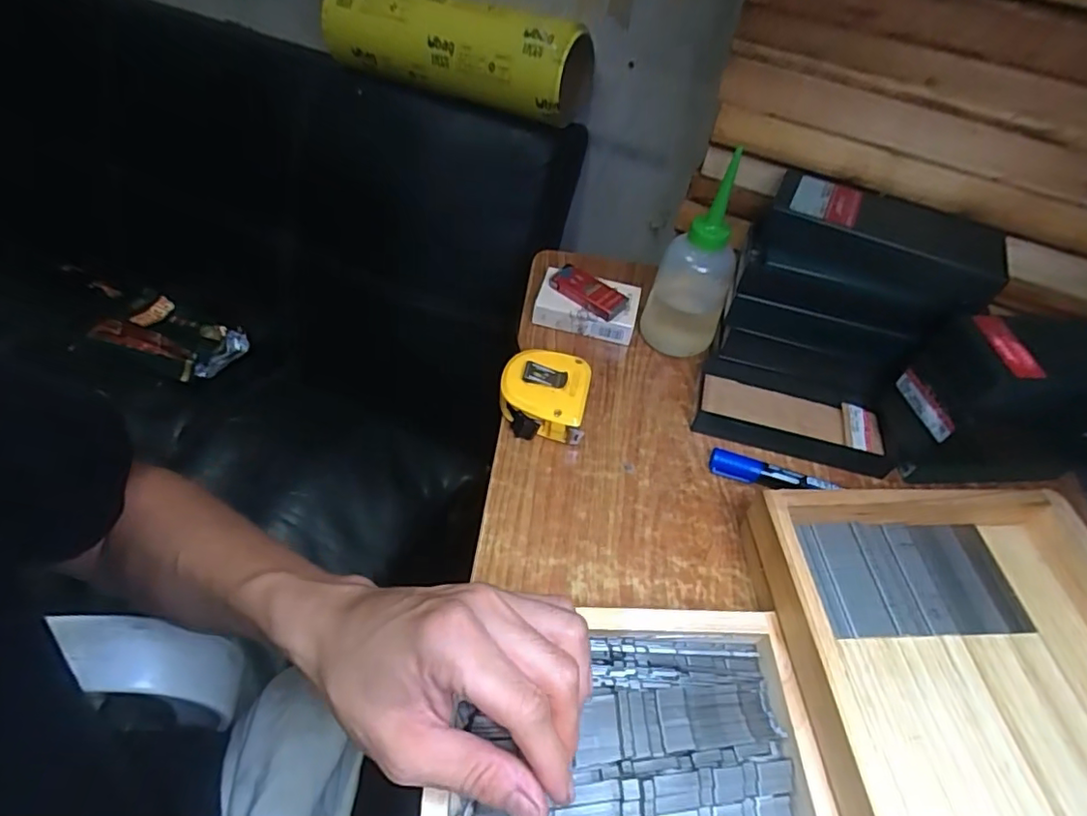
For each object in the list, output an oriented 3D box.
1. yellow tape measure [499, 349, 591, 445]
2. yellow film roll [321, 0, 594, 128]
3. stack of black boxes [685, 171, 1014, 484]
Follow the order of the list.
[{"bbox_3d":[0.001,-0.011,0.434,0.065,0.035,0.070,8,50,4],"label":"yellow tape measure"},{"bbox_3d":[-0.102,-0.421,0.662,0.325,0.113,0.092,26,53,14],"label":"yellow film roll"},{"bbox_3d":[0.213,-0.060,0.416,0.150,0.150,0.151,21,52,14],"label":"stack of black boxes"}]

